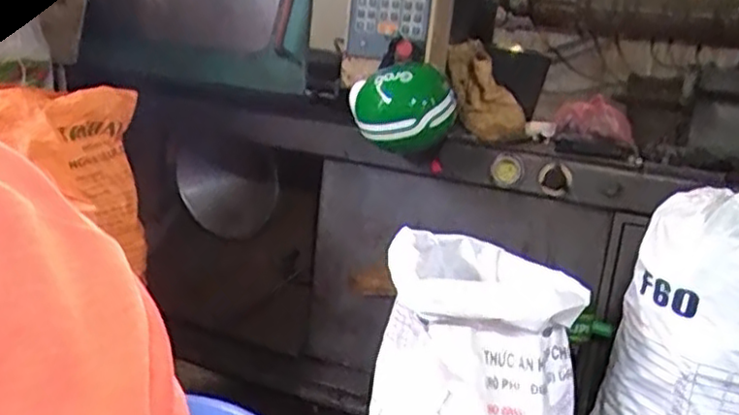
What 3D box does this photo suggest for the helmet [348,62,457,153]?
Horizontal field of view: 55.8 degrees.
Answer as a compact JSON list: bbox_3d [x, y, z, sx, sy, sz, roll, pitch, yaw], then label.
[{"bbox_3d":[0.084,-0.246,1.756,0.268,0.212,0.241,6,14,-2],"label":"helmet"}]

